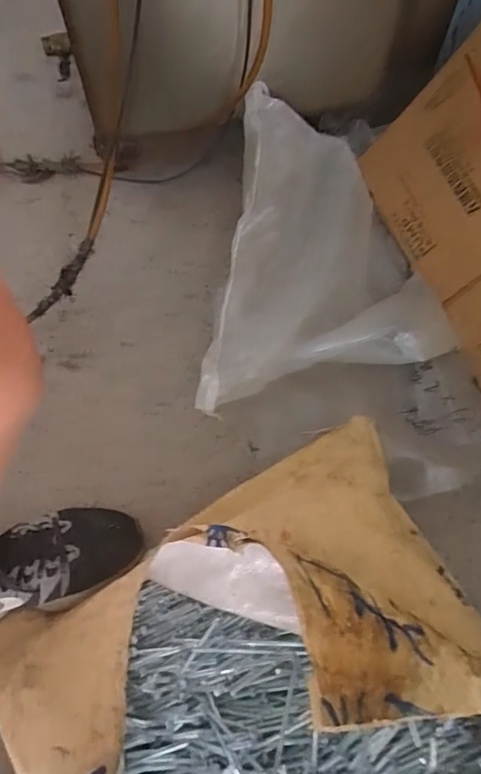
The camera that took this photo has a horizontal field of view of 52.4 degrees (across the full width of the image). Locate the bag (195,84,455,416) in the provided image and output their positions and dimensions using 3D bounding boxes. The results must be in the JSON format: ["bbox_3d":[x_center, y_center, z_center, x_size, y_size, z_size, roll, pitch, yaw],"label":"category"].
[{"bbox_3d":[0.077,-0.198,0.704,0.367,0.140,0.413,-14,66,-6],"label":"bag"}]

